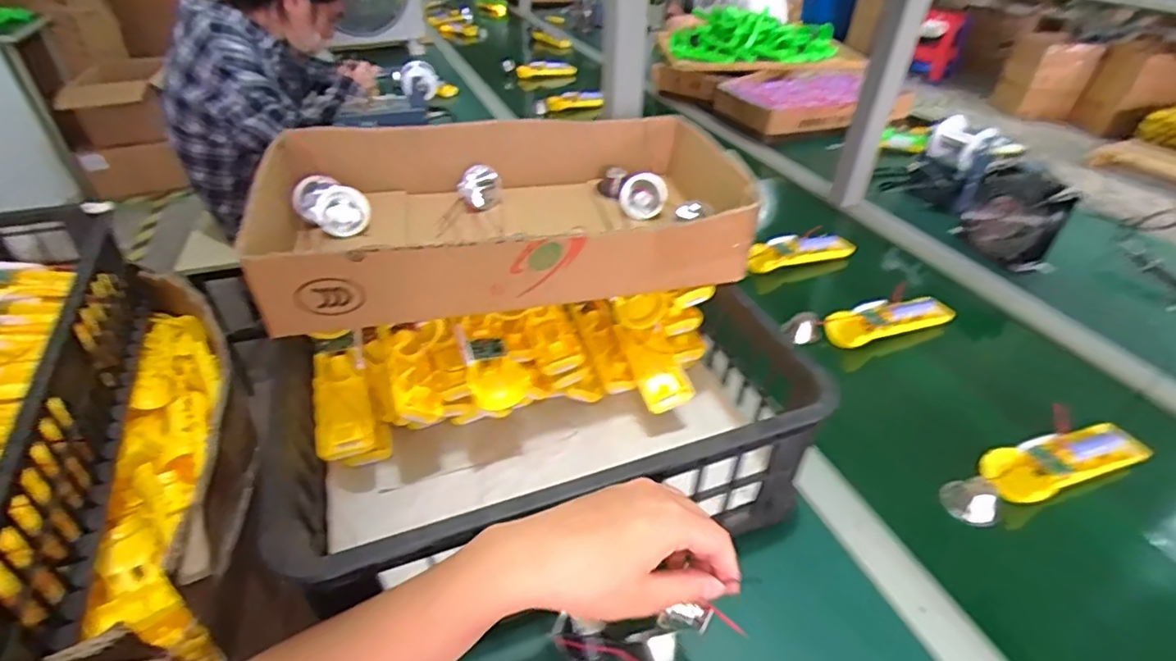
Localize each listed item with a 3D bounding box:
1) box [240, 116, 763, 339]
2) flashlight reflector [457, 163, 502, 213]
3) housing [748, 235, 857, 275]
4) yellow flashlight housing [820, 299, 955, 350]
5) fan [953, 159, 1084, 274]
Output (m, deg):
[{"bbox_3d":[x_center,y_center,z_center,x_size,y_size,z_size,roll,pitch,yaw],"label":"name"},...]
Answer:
[{"bbox_3d":[-0.065,-0.118,0.535,0.429,0.091,0.226,-9,40,-11],"label":"box"},{"bbox_3d":[-0.117,-0.149,0.591,0.030,0.043,0.047,26,46,27],"label":"flashlight reflector"},{"bbox_3d":[0.305,-0.118,0.828,0.178,0.024,0.053,-12,41,-15],"label":"housing"},{"bbox_3d":[0.376,-0.013,0.704,0.158,0.033,0.050,-11,41,-13],"label":"yellow flashlight housing"},{"bbox_3d":[0.618,-0.162,0.815,0.046,0.128,0.128,-17,43,-20],"label":"fan"}]

